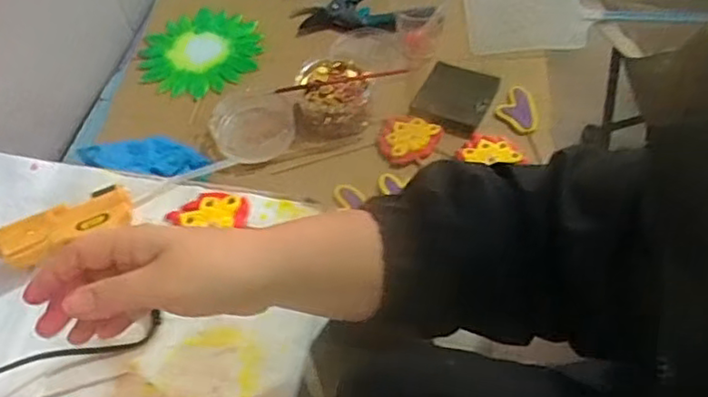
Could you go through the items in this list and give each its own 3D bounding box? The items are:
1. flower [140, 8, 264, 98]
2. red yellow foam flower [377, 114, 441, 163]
[{"bbox_3d":[-0.218,-0.214,0.940,0.160,0.013,0.176,-2,54,3],"label":"flower"},{"bbox_3d":[0.068,-0.075,0.817,0.077,0.009,0.069,9,55,11],"label":"red yellow foam flower"}]

